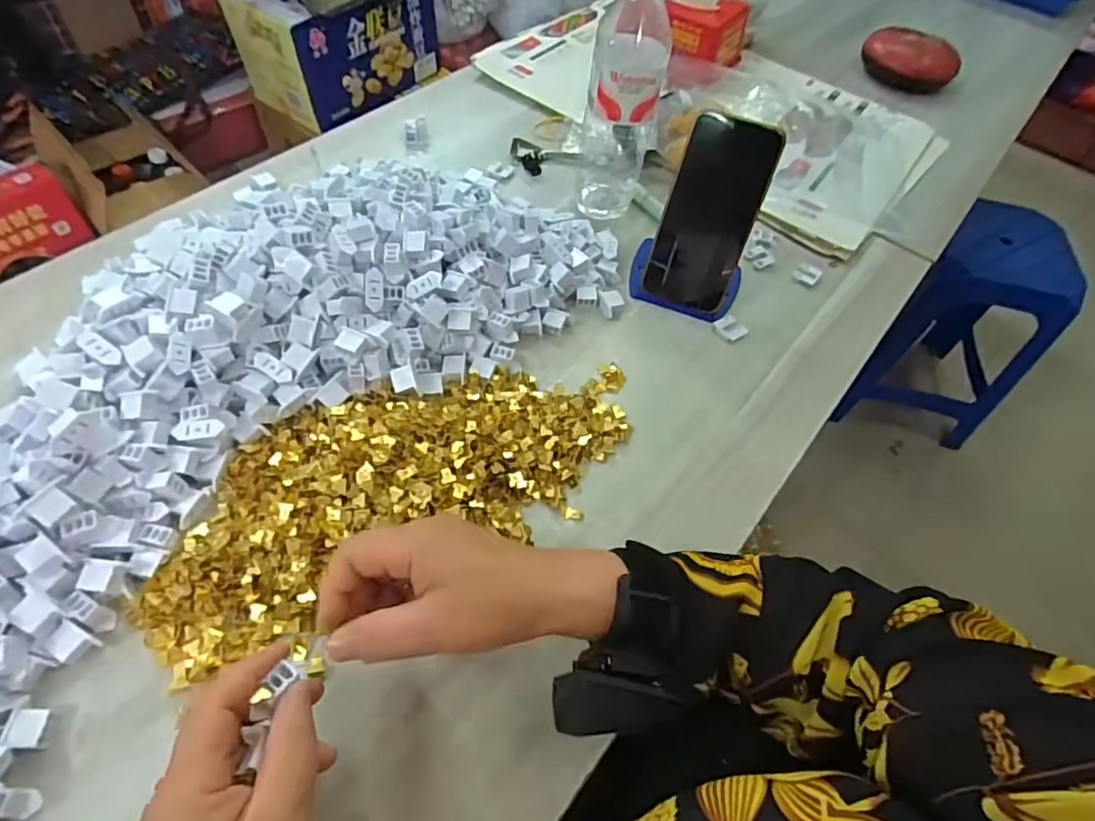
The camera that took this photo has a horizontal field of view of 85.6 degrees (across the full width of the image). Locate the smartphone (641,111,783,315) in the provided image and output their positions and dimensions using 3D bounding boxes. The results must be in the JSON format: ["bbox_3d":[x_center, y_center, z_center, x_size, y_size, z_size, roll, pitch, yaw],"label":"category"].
[{"bbox_3d":[0.143,-0.170,0.518,0.080,0.158,0.013,22,28,13],"label":"smartphone"}]

